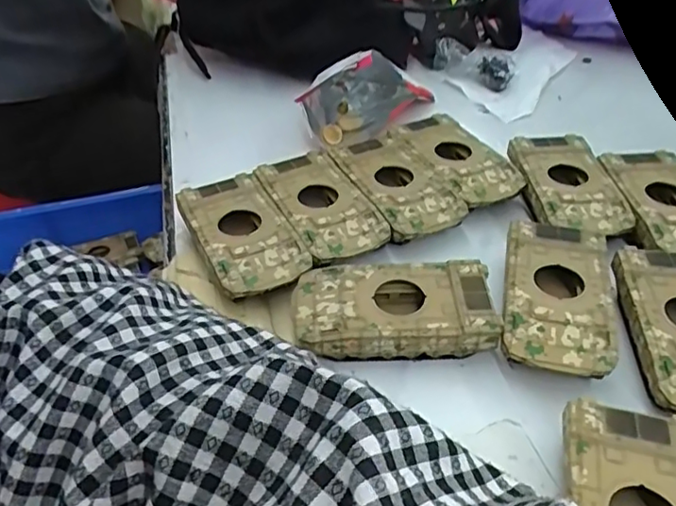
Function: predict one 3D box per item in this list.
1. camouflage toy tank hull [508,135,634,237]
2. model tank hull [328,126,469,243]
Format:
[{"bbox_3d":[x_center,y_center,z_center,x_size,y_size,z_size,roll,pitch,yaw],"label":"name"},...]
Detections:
[{"bbox_3d":[0.141,-0.038,0.365,0.054,0.024,0.095,-2,41,0],"label":"camouflage toy tank hull"},{"bbox_3d":[0.038,-0.040,0.368,0.054,0.025,0.092,-19,44,-18],"label":"model tank hull"}]

